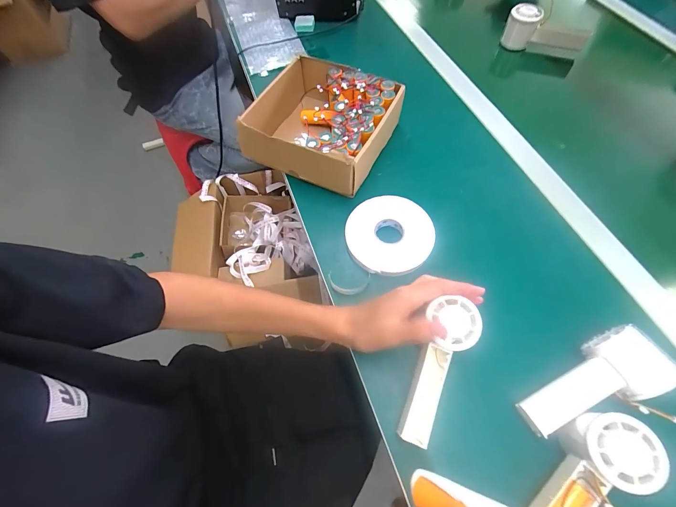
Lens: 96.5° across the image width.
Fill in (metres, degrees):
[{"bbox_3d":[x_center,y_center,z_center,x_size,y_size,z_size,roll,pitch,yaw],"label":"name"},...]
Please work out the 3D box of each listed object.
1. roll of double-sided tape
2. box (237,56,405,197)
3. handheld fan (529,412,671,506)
[{"bbox_3d":[0.072,-0.026,0.422,0.115,0.019,0.118,-1,63,2],"label":"roll of double-sided tape"},{"bbox_3d":[-0.024,-0.211,0.483,0.204,0.079,0.193,22,66,13],"label":"box"},{"bbox_3d":[0.216,0.209,0.265,0.063,0.053,0.150,41,72,20],"label":"handheld fan"}]

